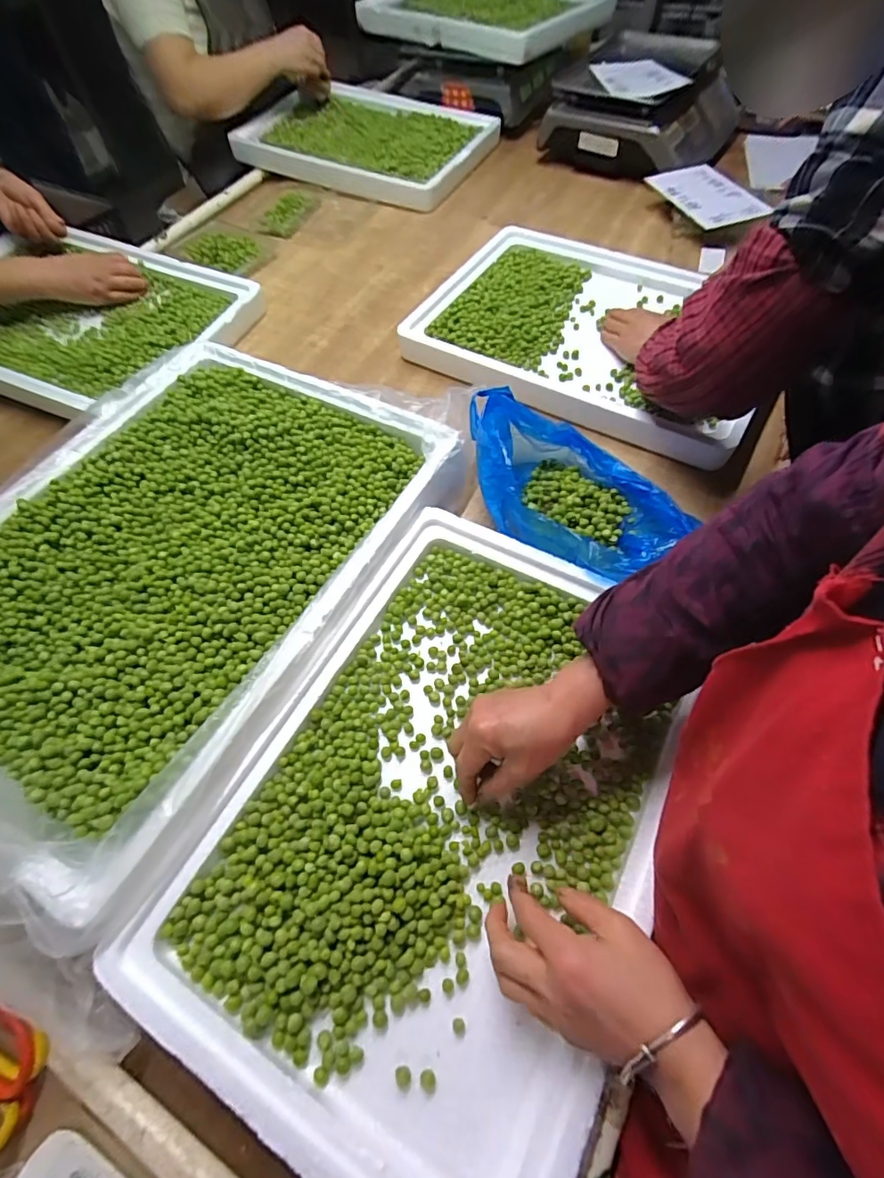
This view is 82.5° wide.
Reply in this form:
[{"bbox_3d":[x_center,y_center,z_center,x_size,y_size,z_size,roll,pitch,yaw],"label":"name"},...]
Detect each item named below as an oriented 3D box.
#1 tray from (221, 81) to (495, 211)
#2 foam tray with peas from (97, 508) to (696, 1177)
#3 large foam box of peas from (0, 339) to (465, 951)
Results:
[{"bbox_3d":[-0.158,-1.014,1.149,0.503,0.072,0.390,26,65,16],"label":"tray"},{"bbox_3d":[0.003,0.168,0.446,0.351,0.034,0.498,24,64,15],"label":"foam tray with peas"},{"bbox_3d":[-0.311,-0.056,0.564,0.458,0.060,0.576,25,65,16],"label":"large foam box of peas"}]

